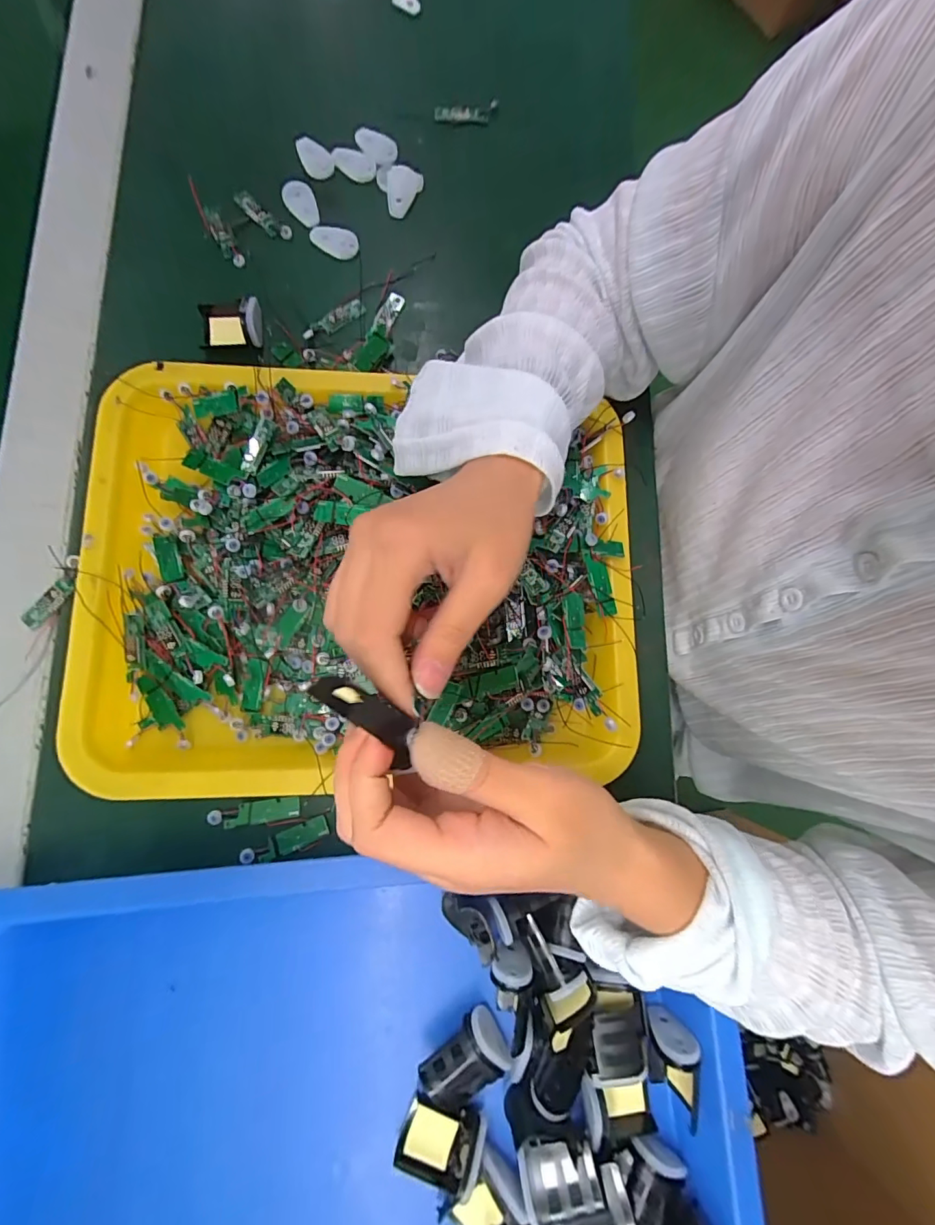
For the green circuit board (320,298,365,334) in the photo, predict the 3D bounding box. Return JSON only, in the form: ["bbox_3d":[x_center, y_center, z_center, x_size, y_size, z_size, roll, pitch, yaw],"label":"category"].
[{"bbox_3d":[-0.093,-0.219,0.342,0.034,0.007,0.012,-33,85,-10],"label":"green circuit board"}]

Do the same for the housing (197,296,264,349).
[{"bbox_3d":[-0.166,-0.202,0.326,0.042,0.016,0.034,-6,81,-6],"label":"housing"}]

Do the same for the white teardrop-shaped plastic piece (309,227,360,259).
[{"bbox_3d":[-0.101,-0.280,0.351,0.038,0.010,0.017,12,79,-3],"label":"white teardrop-shaped plastic piece"}]

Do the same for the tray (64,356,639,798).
[{"bbox_3d":[-0.062,-0.026,0.290,0.330,0.041,0.260,0,80,-6],"label":"tray"}]

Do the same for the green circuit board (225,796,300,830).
[{"bbox_3d":[-0.125,0.121,0.283,0.042,0.004,0.013,-6,66,-11],"label":"green circuit board"}]

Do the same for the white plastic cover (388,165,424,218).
[{"bbox_3d":[-0.048,-0.329,0.363,0.027,0.010,0.036,3,80,-5],"label":"white plastic cover"}]

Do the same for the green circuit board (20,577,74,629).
[{"bbox_3d":[-0.259,-0.006,0.287,0.011,0.004,0.037,44,79,3],"label":"green circuit board"}]

